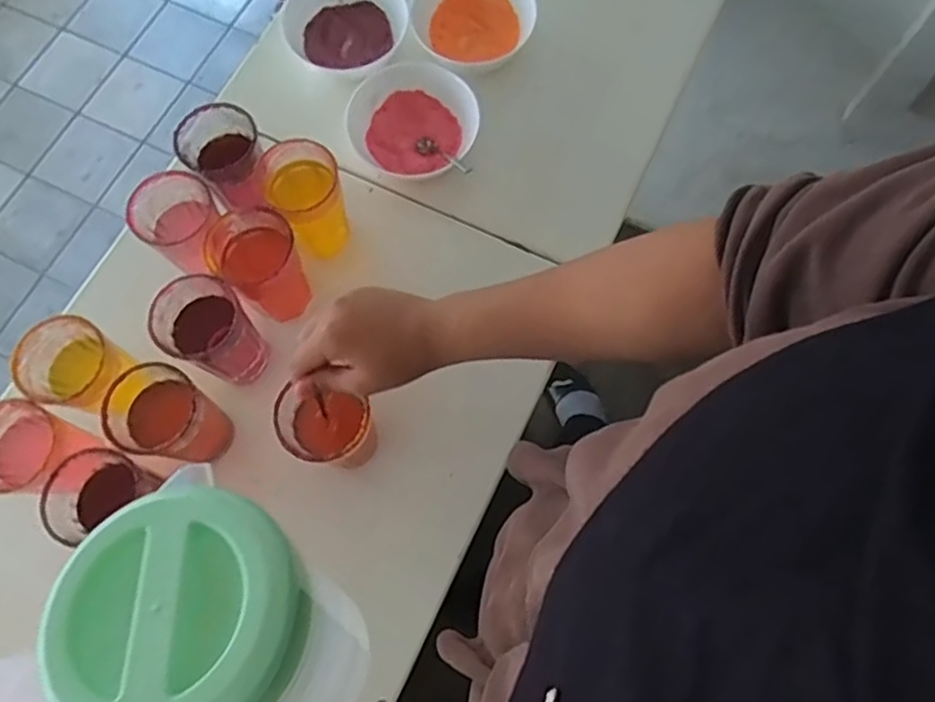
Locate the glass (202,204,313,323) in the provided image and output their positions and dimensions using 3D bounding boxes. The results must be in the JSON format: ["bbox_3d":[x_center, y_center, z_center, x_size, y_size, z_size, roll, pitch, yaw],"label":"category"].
[{"bbox_3d":[-0.206,-0.087,0.654,0.074,0.104,0.087,-41,76,-12],"label":"glass"}]

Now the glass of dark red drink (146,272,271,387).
[{"bbox_3d":[-0.238,-0.014,0.625,0.075,0.109,0.073,0,72,0],"label":"glass of dark red drink"}]

